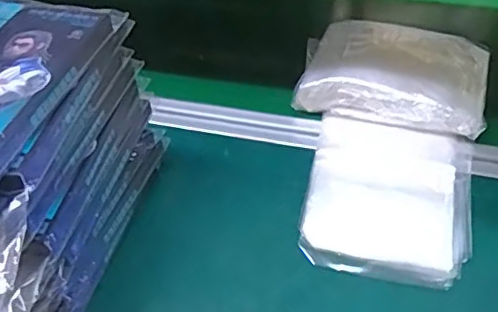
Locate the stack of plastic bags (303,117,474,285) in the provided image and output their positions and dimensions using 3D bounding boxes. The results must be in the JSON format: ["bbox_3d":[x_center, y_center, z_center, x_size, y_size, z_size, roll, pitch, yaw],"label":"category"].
[{"bbox_3d":[0.119,0.033,0.489,0.134,0.013,0.168,9,45,14],"label":"stack of plastic bags"}]

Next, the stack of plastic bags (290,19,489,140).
[{"bbox_3d":[0.149,-0.087,0.579,0.177,0.045,0.135,11,46,16],"label":"stack of plastic bags"}]

